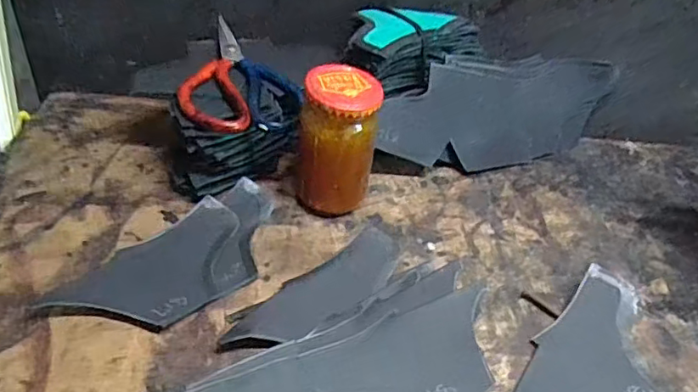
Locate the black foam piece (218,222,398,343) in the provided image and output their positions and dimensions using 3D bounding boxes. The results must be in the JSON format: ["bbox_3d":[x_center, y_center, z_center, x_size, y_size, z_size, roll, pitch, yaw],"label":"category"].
[{"bbox_3d":[-0.015,0.069,0.417,0.150,0.015,0.053,-29,52,-36],"label":"black foam piece"}]

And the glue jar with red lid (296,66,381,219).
[{"bbox_3d":[-0.009,-0.040,0.469,0.060,0.115,0.055,5,40,-4],"label":"glue jar with red lid"}]

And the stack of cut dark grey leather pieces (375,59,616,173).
[{"bbox_3d":[0.142,-0.081,0.568,0.265,0.101,0.020,-12,11,-25],"label":"stack of cut dark grey leather pieces"}]

